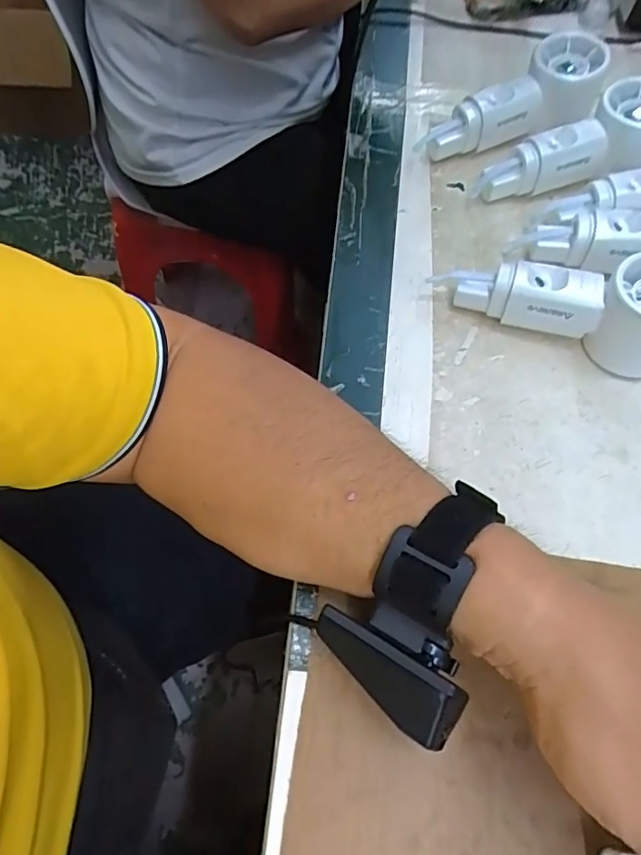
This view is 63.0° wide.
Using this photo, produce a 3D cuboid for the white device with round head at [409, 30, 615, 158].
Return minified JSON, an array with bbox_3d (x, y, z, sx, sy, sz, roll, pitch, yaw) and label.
[{"bbox_3d":[0.151,-0.257,0.419,0.156,0.042,0.054,-26,67,3],"label":"white device with round head"}]

